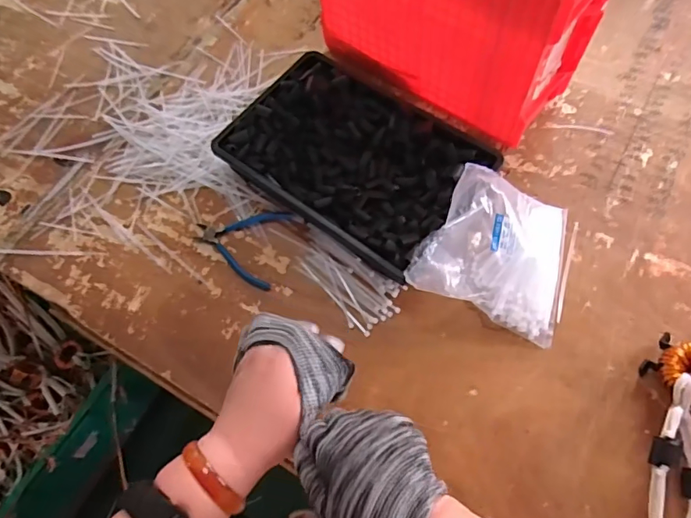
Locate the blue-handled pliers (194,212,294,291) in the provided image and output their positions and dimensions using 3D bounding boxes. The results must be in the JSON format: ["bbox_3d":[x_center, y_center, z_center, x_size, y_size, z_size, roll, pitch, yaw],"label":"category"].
[{"bbox_3d":[-0.161,-0.028,0.736,0.135,0.010,0.125,12,67,9],"label":"blue-handled pliers"}]

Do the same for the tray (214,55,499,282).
[{"bbox_3d":[0.019,-0.161,0.750,0.359,0.069,0.271,35,72,18],"label":"tray"}]

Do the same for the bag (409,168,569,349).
[{"bbox_3d":[0.206,-0.016,0.669,0.196,0.089,0.198,17,67,11],"label":"bag"}]

